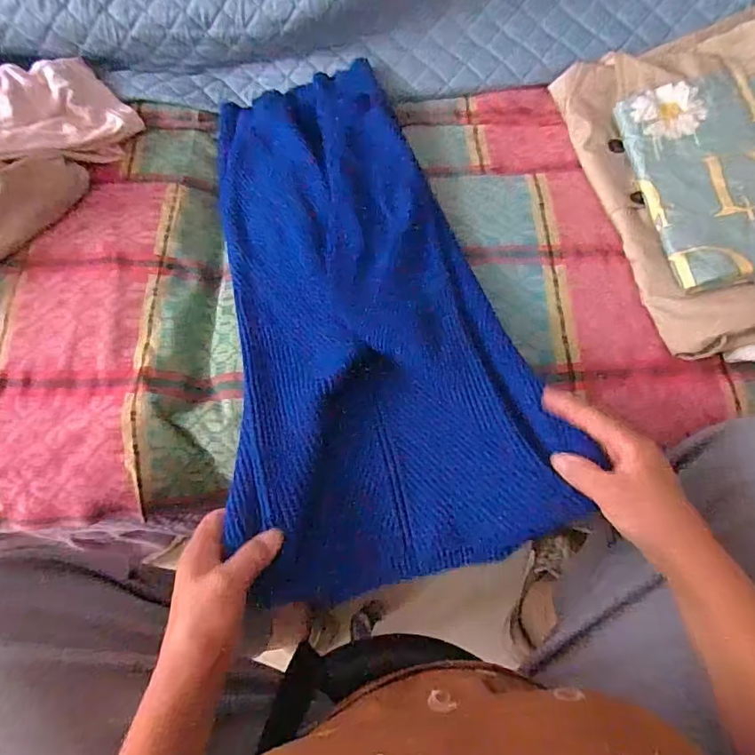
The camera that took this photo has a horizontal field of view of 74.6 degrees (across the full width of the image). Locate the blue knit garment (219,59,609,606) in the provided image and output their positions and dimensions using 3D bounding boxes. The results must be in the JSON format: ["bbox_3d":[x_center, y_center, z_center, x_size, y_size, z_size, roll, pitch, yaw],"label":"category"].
[{"bbox_3d":[-0.031,-0.121,0.549,0.280,0.045,0.644,-12,62,-5],"label":"blue knit garment"}]

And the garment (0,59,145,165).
[{"bbox_3d":[-0.478,-0.345,0.632,0.289,0.041,0.190,-22,72,-32],"label":"garment"}]

